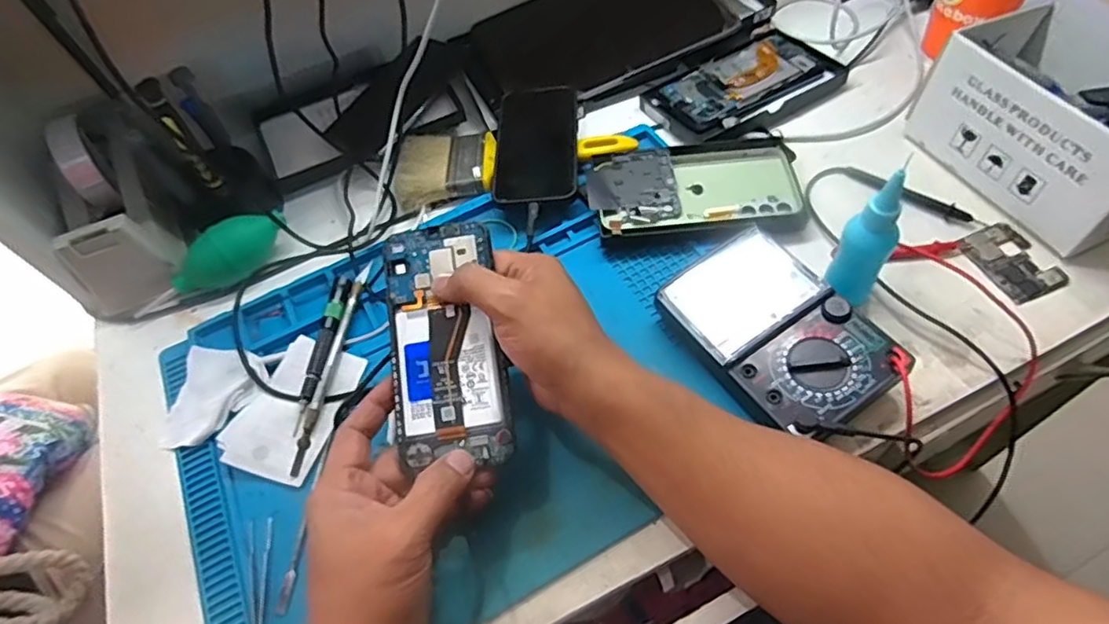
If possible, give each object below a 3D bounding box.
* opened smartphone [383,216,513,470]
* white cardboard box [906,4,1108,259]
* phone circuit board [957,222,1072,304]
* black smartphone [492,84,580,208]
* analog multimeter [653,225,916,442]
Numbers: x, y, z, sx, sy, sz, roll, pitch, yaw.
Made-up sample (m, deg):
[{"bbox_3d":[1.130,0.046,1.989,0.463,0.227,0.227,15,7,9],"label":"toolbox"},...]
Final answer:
[{"bbox_3d":[-0.070,0.018,0.400,0.075,0.007,0.158,-12,75,-3],"label":"opened smartphone"},{"bbox_3d":[0.400,-0.151,0.491,0.122,0.096,0.182,-29,58,-11],"label":"white cardboard box"},{"bbox_3d":[0.354,-0.040,0.478,0.047,0.006,0.066,-22,57,-7],"label":"phone circuit board"},{"bbox_3d":[-0.018,-0.153,0.565,0.075,0.013,0.137,-6,63,11],"label":"black smartphone"},{"bbox_3d":[0.156,0.016,0.437,0.104,0.035,0.151,-32,58,-13],"label":"analog multimeter"}]

